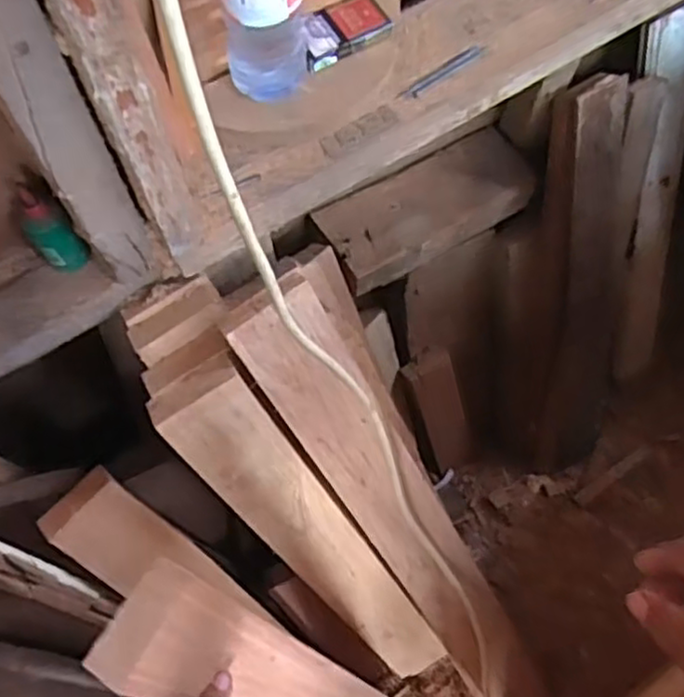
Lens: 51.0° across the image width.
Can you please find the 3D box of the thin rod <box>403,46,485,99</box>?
[{"bbox_3d":[0.104,-0.283,0.732,0.101,0.006,0.011,-37,74,-14],"label":"thin rod"}]

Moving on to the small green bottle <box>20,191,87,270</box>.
[{"bbox_3d":[-0.263,-0.104,0.645,0.033,0.088,0.044,-40,75,-14],"label":"small green bottle"}]

